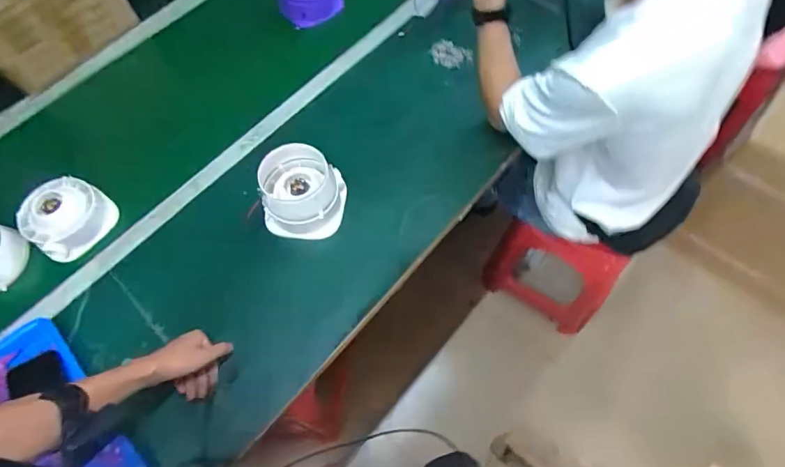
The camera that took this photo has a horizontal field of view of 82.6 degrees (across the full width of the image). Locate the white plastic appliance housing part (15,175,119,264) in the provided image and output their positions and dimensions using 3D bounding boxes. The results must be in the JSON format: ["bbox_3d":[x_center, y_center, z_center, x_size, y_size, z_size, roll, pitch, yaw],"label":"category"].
[{"bbox_3d":[-0.571,-0.030,0.782,0.114,0.068,0.132,30,68,16],"label":"white plastic appliance housing part"}]

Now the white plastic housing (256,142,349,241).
[{"bbox_3d":[-0.156,-0.068,0.769,0.137,0.094,0.135,-5,63,1],"label":"white plastic housing"}]

